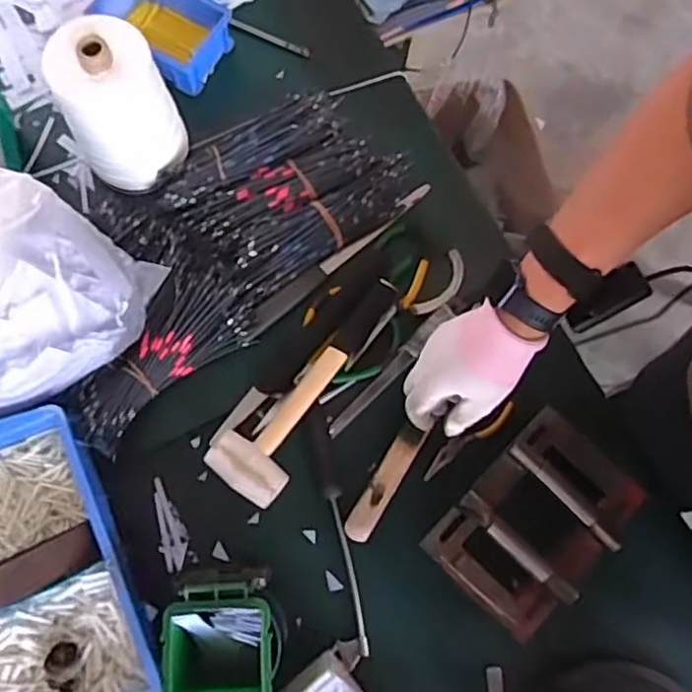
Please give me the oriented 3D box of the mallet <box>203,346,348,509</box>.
[{"bbox_3d":[-0.058,0.072,0.661,0.081,0.038,0.170,35,76,7],"label":"mallet"}]

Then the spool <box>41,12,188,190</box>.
[{"bbox_3d":[-0.230,-0.240,0.674,0.101,0.162,0.092,1,75,-3],"label":"spool"}]

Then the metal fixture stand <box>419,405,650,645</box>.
[{"bbox_3d":[0.191,0.175,0.666,0.141,0.056,0.201,44,77,8],"label":"metal fixture stand"}]

